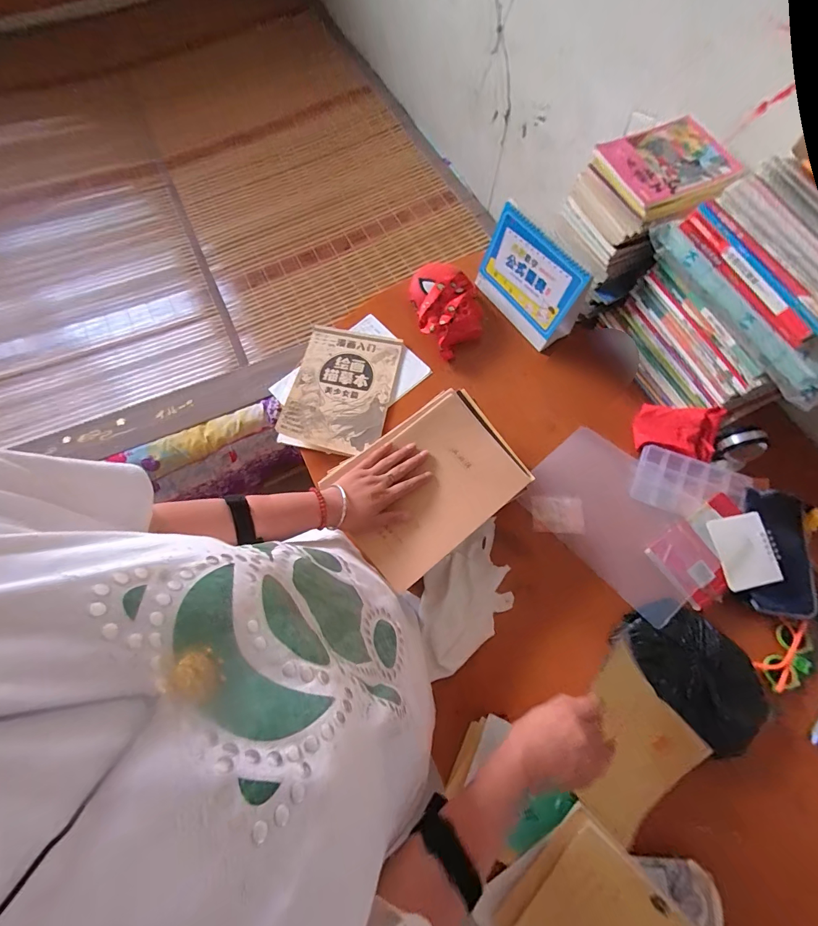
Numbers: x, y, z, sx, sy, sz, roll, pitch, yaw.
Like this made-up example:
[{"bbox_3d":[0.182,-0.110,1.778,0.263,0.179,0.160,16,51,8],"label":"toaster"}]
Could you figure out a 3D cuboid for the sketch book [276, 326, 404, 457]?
[{"bbox_3d":[-0.122,-0.139,0.746,0.178,0.019,0.246,14,68,-2],"label":"sketch book"}]

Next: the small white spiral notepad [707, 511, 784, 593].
[{"bbox_3d":[0.498,0.130,0.600,0.077,0.006,0.103,-15,72,6],"label":"small white spiral notepad"}]

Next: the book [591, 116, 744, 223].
[{"bbox_3d":[0.400,-0.453,0.621,0.180,0.031,0.151,-24,71,-10],"label":"book"}]

